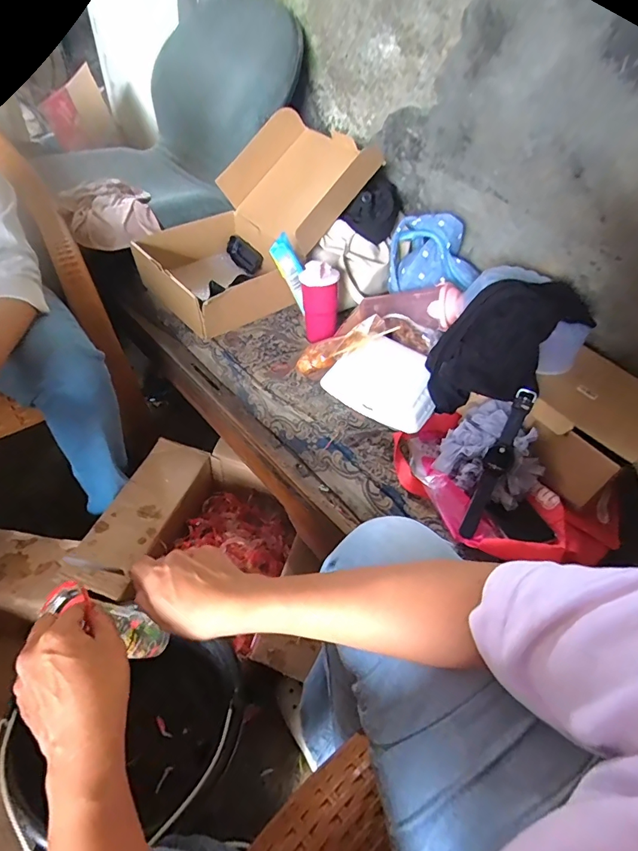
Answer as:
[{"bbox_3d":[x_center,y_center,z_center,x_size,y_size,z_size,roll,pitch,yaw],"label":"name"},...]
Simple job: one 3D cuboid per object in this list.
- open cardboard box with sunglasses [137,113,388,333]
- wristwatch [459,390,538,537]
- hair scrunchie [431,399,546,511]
[{"bbox_3d":[-0.141,-0.418,0.900,0.419,0.277,0.313,-31,58,-30],"label":"open cardboard box with sunglasses"},{"bbox_3d":[0.261,0.054,0.635,0.034,0.018,0.230,25,84,16],"label":"wristwatch"},{"bbox_3d":[0.264,0.038,0.658,0.138,0.059,0.147,24,80,32],"label":"hair scrunchie"}]

